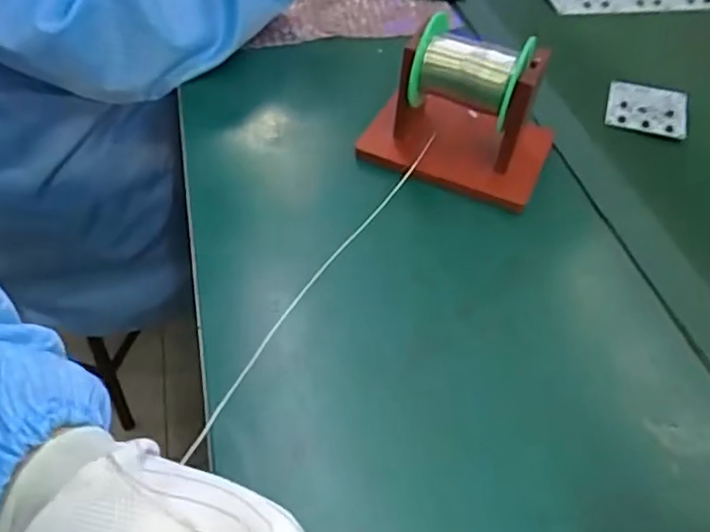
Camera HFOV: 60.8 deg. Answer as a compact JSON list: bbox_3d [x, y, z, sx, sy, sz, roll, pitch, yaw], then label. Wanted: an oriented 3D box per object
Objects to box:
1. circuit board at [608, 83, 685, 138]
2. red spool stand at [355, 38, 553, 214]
[{"bbox_3d":[0.268,-0.145,0.554,0.069,0.005,0.069,16,53,11],"label":"circuit board"},{"bbox_3d":[0.082,-0.121,0.453,0.138,0.089,0.092,21,51,12],"label":"red spool stand"}]

